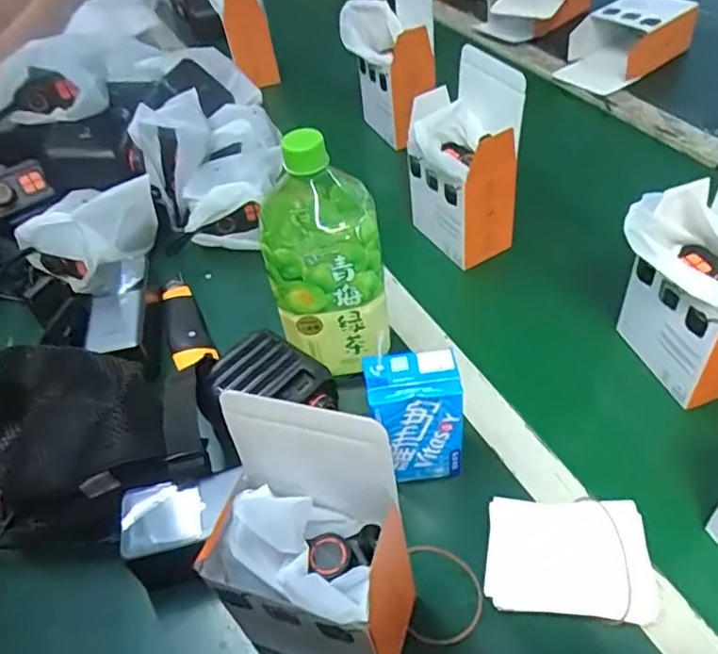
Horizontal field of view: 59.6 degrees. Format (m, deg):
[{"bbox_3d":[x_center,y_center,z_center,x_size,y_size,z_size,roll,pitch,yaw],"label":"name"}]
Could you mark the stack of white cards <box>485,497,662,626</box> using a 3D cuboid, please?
[{"bbox_3d":[0.146,0.157,0.436,0.108,0.014,0.080,3,45,11],"label":"stack of white cards"}]

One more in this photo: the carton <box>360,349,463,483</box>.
[{"bbox_3d":[0.040,0.070,0.467,0.067,0.109,0.042,-9,44,-1],"label":"carton"}]

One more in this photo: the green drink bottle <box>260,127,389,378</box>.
[{"bbox_3d":[-0.027,-0.062,0.513,0.090,0.205,0.081,-2,45,6],"label":"green drink bottle"}]

